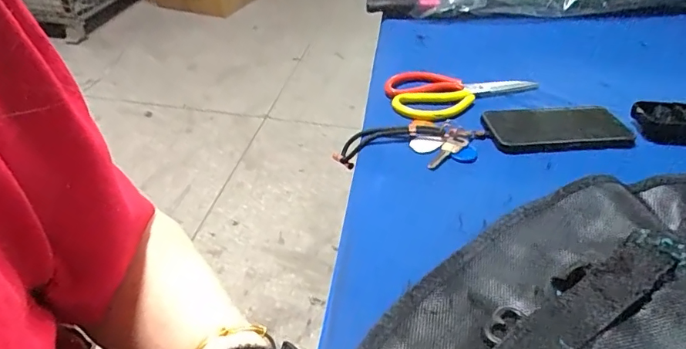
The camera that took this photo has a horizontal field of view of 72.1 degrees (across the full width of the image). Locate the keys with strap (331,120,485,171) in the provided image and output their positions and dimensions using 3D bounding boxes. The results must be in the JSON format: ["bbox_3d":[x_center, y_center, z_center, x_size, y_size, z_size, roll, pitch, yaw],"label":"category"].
[{"bbox_3d":[0.079,-0.038,0.547,0.164,0.021,0.087,5,38,4],"label":"keys with strap"}]

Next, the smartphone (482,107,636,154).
[{"bbox_3d":[0.255,-0.055,0.564,0.168,0.011,0.080,-4,39,-8],"label":"smartphone"}]

